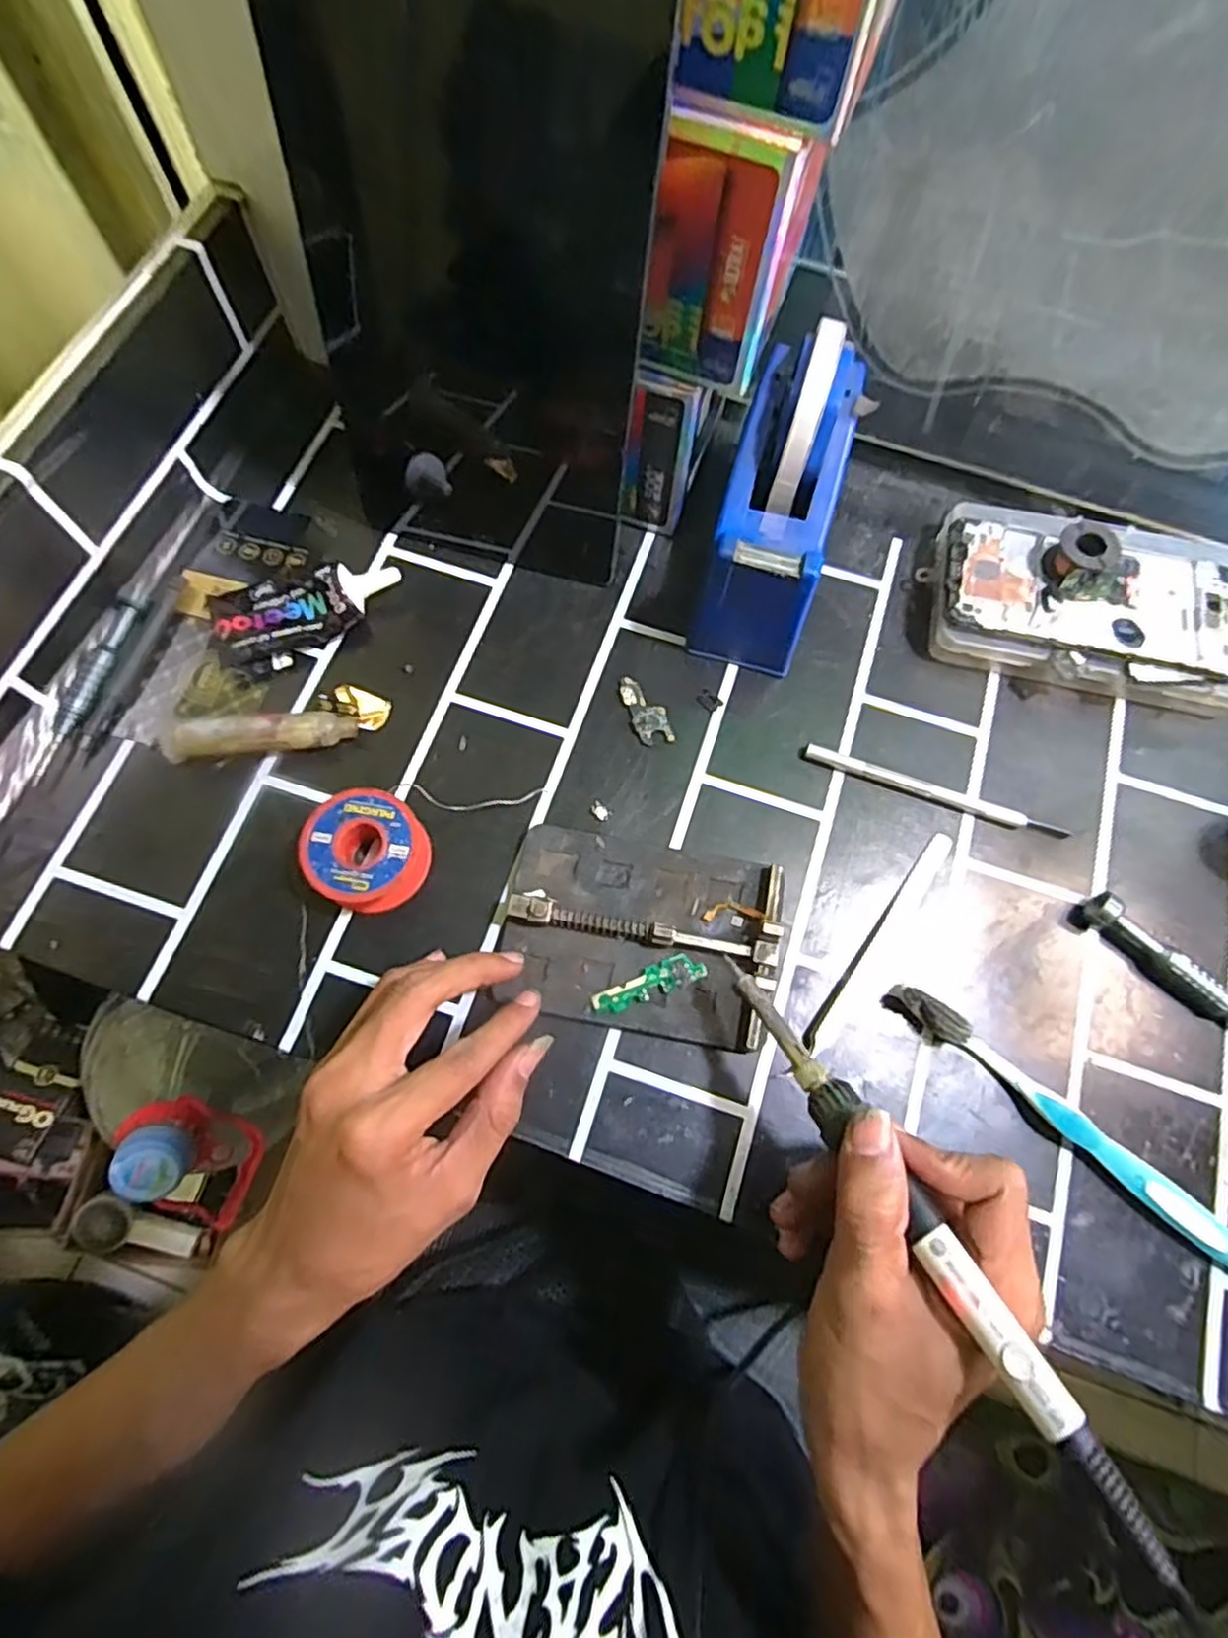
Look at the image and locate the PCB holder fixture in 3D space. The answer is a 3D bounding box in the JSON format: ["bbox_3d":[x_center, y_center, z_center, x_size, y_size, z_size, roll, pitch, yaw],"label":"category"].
[{"bbox_3d":[0.012,0.053,0.339,0.124,0.017,0.088,10,71,2],"label":"PCB holder fixture"}]

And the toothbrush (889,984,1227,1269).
[{"bbox_3d":[0.206,0.137,0.323,0.184,0.017,0.014,39,74,11],"label":"toothbrush"}]

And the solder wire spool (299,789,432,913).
[{"bbox_3d":[-0.117,0.016,0.343,0.053,0.028,0.052,1,71,-1],"label":"solder wire spool"}]

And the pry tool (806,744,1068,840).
[{"bbox_3d":[0.168,-0.014,0.378,0.137,0.008,0.010,18,71,4],"label":"pry tool"}]

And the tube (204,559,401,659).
[{"bbox_3d":[-0.165,-0.115,0.387,0.097,0.023,0.040,-18,72,-8],"label":"tube"}]

